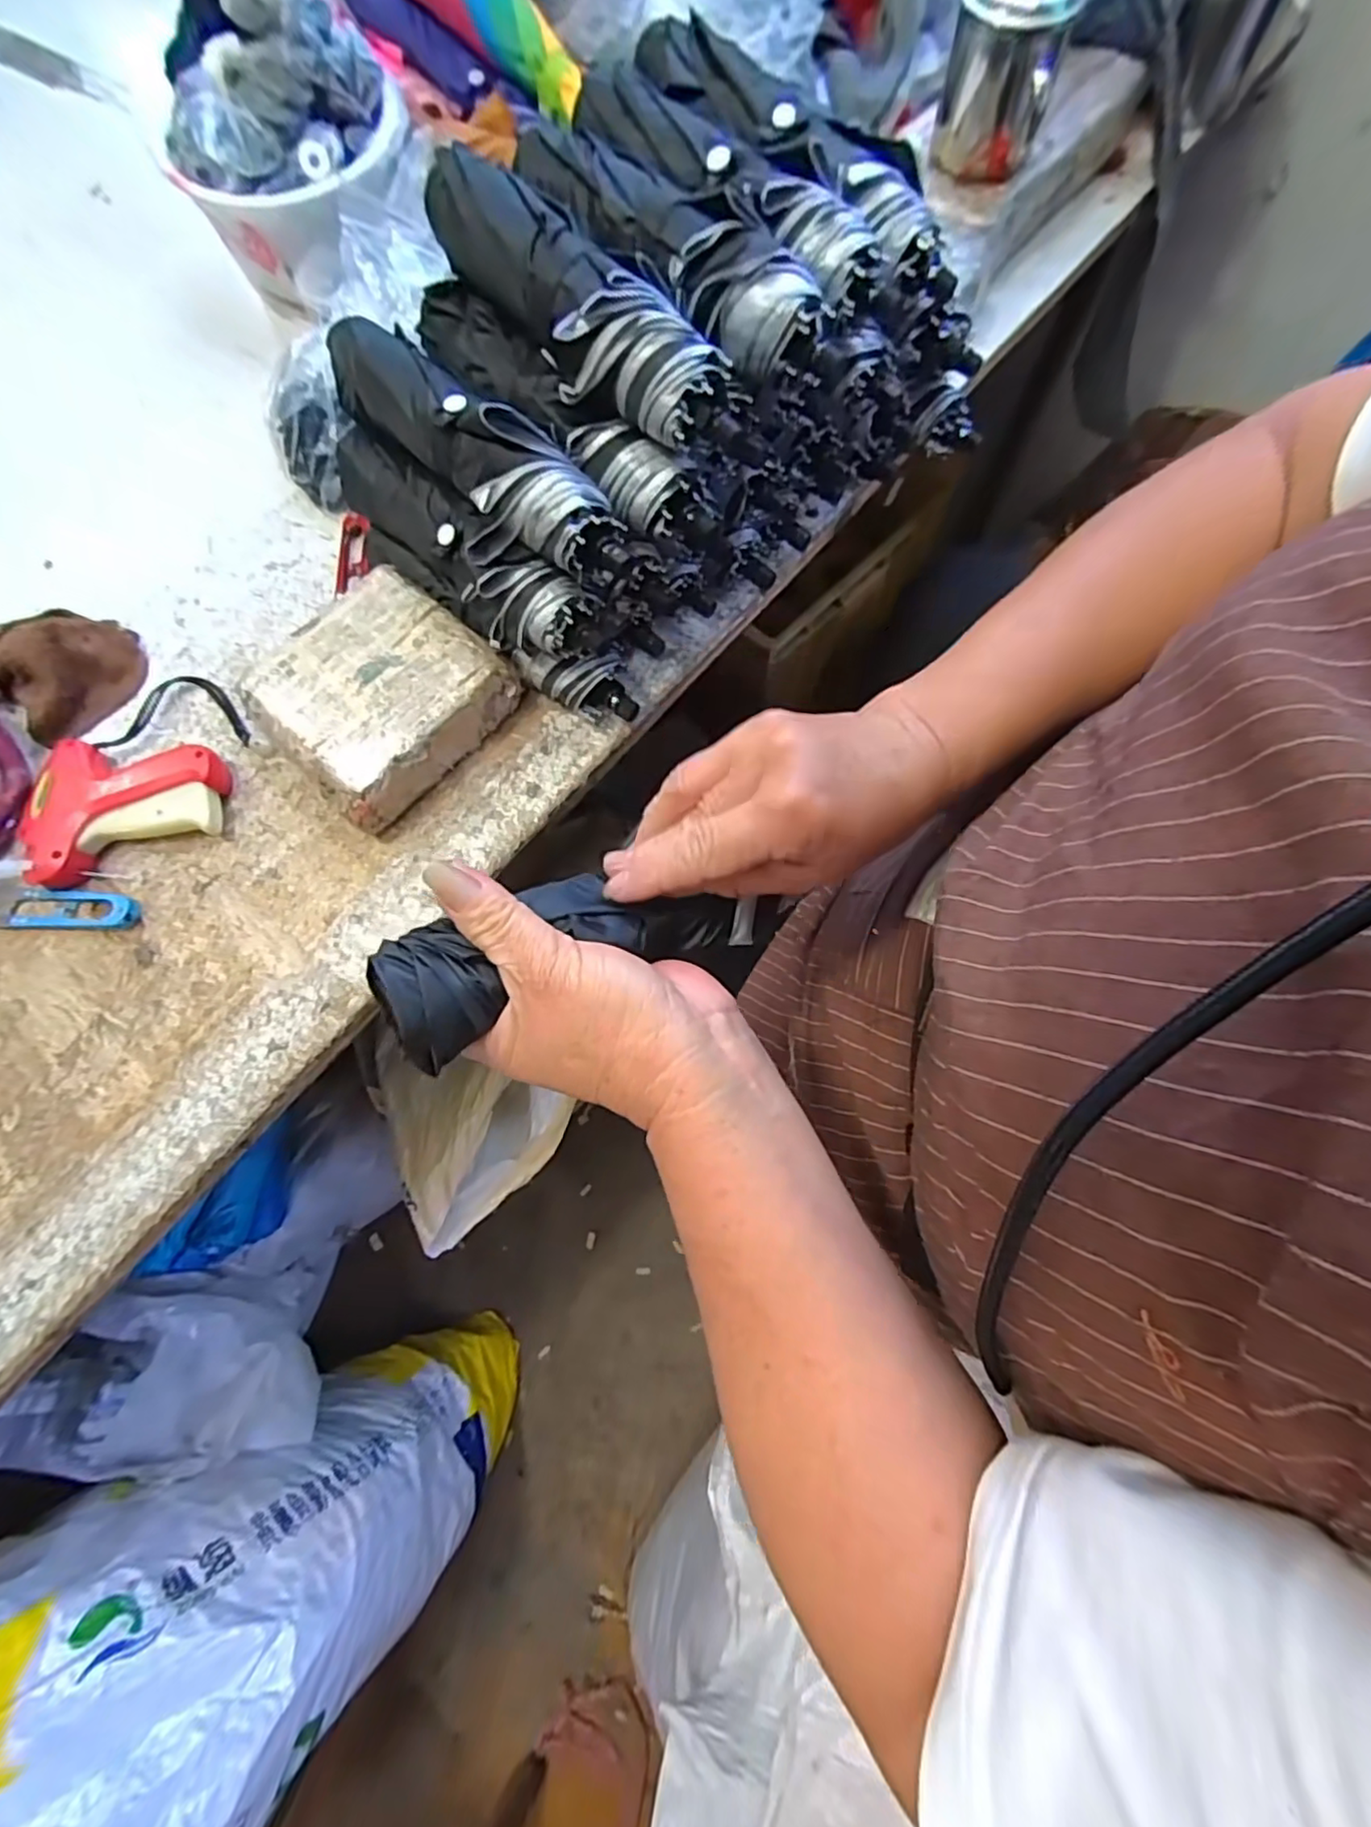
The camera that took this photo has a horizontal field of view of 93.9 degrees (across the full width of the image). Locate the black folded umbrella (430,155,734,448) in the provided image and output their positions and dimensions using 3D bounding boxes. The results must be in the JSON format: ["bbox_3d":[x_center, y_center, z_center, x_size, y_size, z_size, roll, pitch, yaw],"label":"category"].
[{"bbox_3d":[-0.057,-0.317,0.325,0.059,0.045,0.197,-40,77,-7],"label":"black folded umbrella"}]

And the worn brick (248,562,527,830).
[{"bbox_3d":[-0.197,-0.141,0.424,0.120,0.051,0.134,39,79,11],"label":"worn brick"}]

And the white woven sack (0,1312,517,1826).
[{"bbox_3d":[-0.503,0.725,0.659,0.421,0.765,0.304,-30,71,9],"label":"white woven sack"}]

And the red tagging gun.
[{"bbox_3d":[-0.370,-0.079,0.425,0.123,0.026,0.092,-20,75,-4],"label":"red tagging gun"}]

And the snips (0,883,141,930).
[{"bbox_3d":[-0.409,-0.003,0.413,0.109,0.007,0.028,4,75,3],"label":"snips"}]

